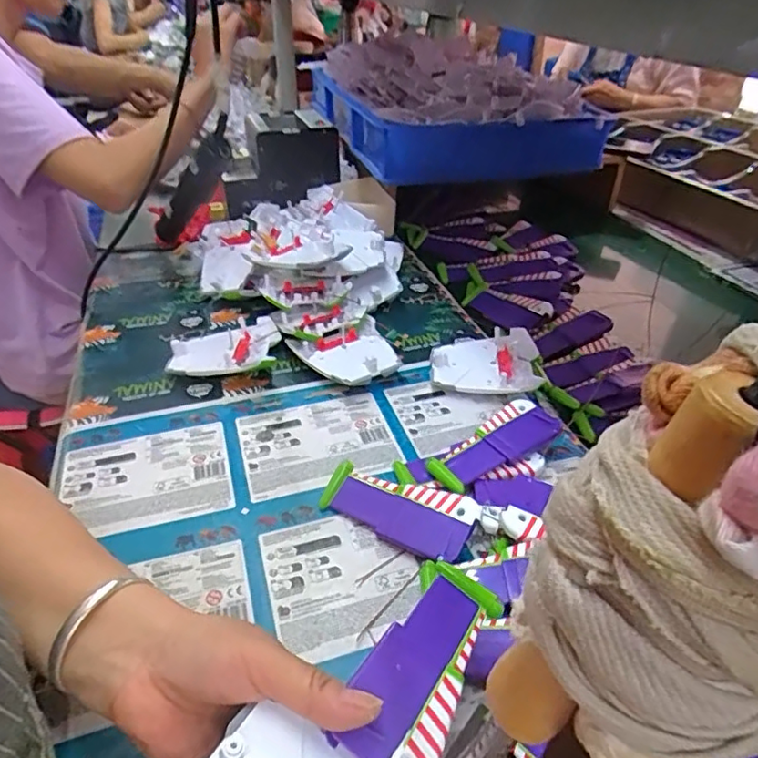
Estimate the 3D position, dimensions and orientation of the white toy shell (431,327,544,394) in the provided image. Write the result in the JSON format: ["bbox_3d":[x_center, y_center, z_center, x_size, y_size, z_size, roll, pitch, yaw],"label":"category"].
[{"bbox_3d":[0.110,-0.018,0.594,0.105,0.027,0.091,6,37,9],"label":"white toy shell"}]

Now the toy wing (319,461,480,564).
[{"bbox_3d":[0.015,0.101,0.440,0.121,0.018,0.049,16,58,28],"label":"toy wing"}]

